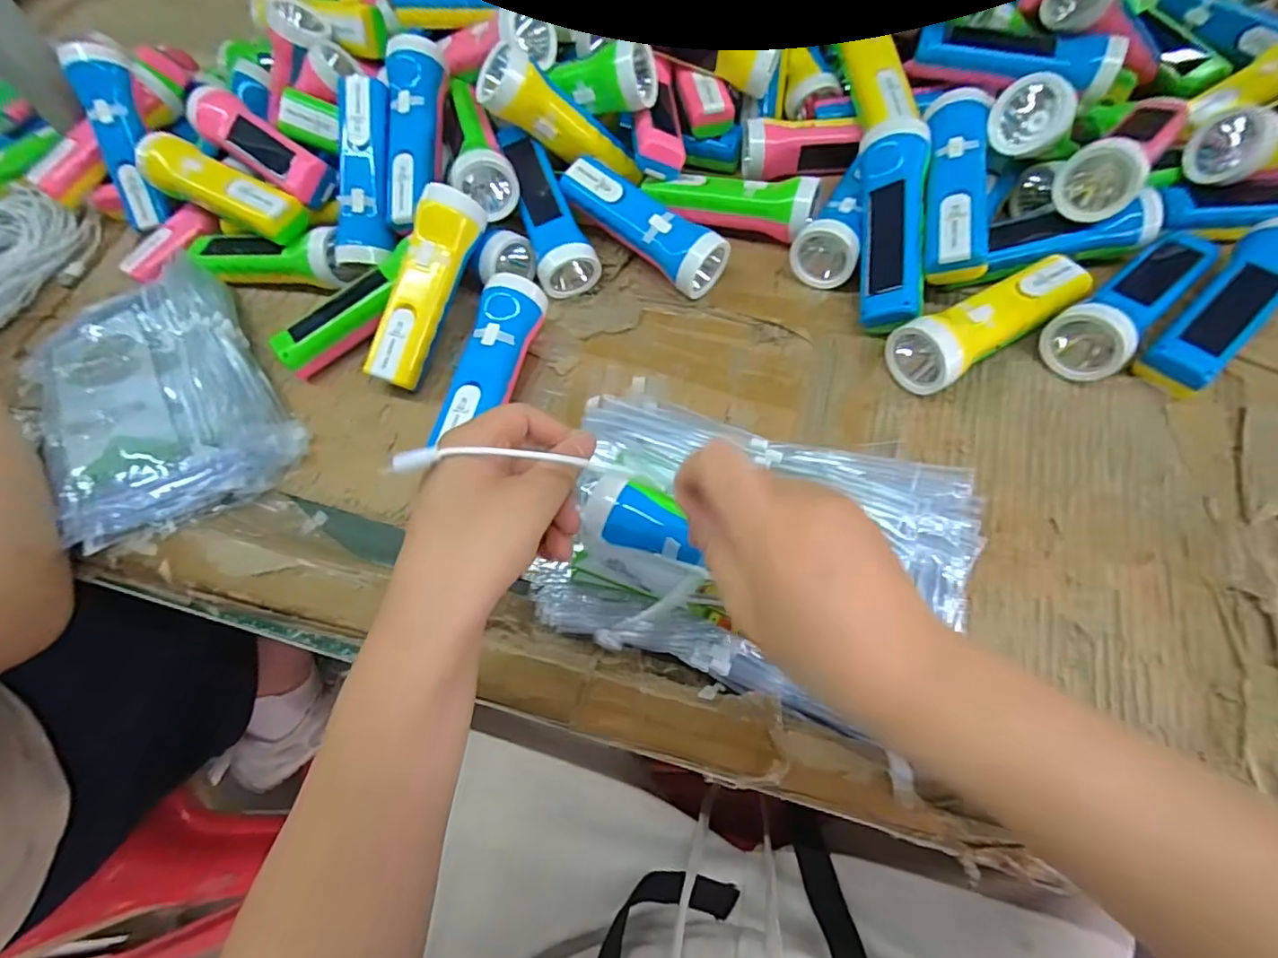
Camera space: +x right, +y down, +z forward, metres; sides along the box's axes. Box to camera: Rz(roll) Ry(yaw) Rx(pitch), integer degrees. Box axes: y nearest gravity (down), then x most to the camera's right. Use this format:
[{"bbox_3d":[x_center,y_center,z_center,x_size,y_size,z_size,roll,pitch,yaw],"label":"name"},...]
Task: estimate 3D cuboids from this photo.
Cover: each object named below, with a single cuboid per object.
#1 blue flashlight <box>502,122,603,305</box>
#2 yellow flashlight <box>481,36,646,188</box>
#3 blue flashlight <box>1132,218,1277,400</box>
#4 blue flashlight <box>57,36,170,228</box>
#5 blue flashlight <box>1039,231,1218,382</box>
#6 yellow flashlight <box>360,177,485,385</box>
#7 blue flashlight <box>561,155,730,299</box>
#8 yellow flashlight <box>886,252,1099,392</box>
[{"bbox_3d":[-0.086,-0.244,0.503,0.051,0.050,0.168,-23,72,0],"label":"blue flashlight"},{"bbox_3d":[-0.064,-0.312,0.491,0.147,0.051,0.044,17,53,-35],"label":"yellow flashlight"},{"bbox_3d":[0.433,-0.125,0.410,0.166,0.054,0.049,-40,67,-17],"label":"blue flashlight"},{"bbox_3d":[-0.506,-0.341,0.551,0.051,0.045,0.174,-8,102,0],"label":"blue flashlight"},{"bbox_3d":[0.369,-0.134,0.419,0.162,0.055,0.051,-37,66,-16],"label":"blue flashlight"},{"bbox_3d":[-0.172,-0.154,0.454,0.041,0.040,0.161,18,87,14],"label":"yellow flashlight"},{"bbox_3d":[0.001,-0.218,0.495,0.159,0.061,0.056,38,70,20],"label":"blue flashlight"},{"bbox_3d":[0.263,-0.120,0.420,0.161,0.051,0.052,-30,64,-13],"label":"yellow flashlight"}]

